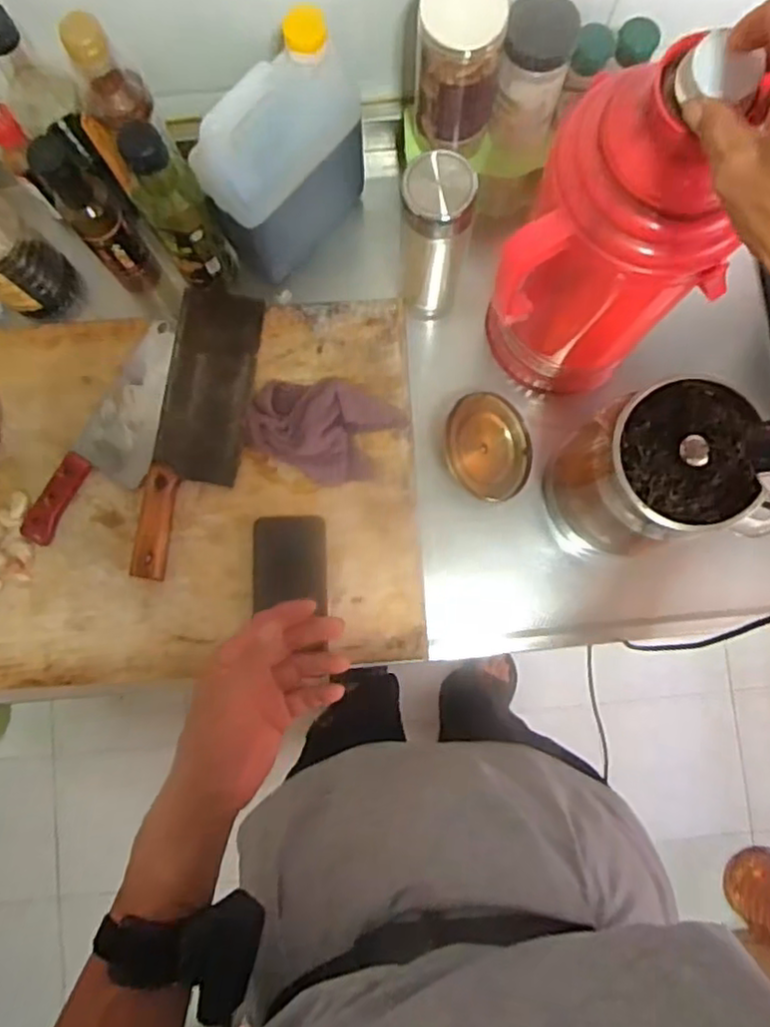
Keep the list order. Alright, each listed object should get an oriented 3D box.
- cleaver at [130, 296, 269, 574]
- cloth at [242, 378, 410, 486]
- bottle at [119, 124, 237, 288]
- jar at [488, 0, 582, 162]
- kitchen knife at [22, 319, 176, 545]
[{"bbox_3d":[-0.194,-0.085,0.691,0.092,0.019,0.304,10,85,1],"label":"cleaver"},{"bbox_3d":[-0.069,-0.094,0.710,0.152,0.034,0.106,22,85,3],"label":"cloth"},{"bbox_3d":[-0.191,-0.274,0.623,0.061,0.214,0.048,-22,85,-2],"label":"bottle"},{"bbox_3d":[0.136,-0.400,0.622,0.062,0.137,0.056,10,85,2],"label":"jar"},{"bbox_3d":[-0.290,-0.084,0.721,0.083,0.018,0.272,28,85,3],"label":"kitchen knife"}]

